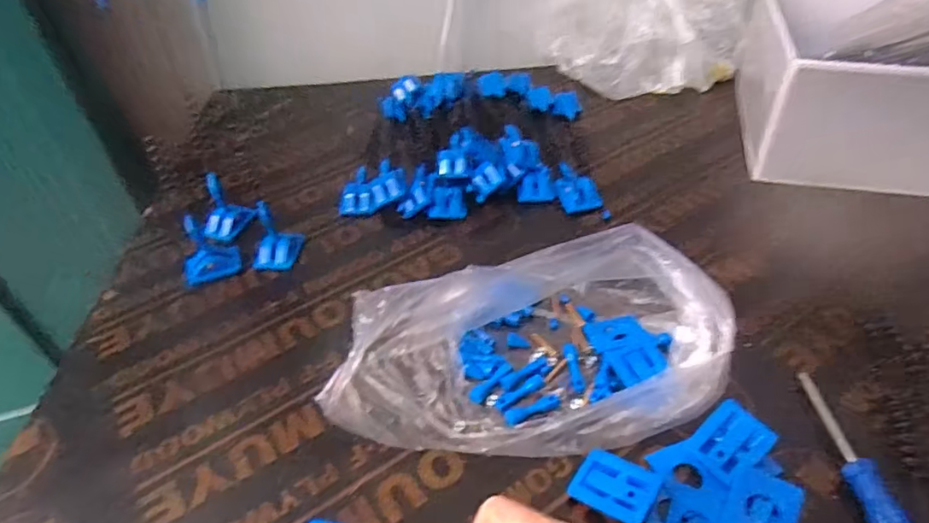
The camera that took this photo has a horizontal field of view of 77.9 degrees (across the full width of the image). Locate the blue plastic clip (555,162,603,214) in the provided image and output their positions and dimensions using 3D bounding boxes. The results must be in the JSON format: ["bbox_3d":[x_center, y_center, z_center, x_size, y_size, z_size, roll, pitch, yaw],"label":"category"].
[{"bbox_3d":[0.106,-0.076,0.560,0.038,0.015,0.070,-11,43,-7],"label":"blue plastic clip"}]

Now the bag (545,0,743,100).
[{"bbox_3d":[0.215,-0.286,0.688,0.213,0.117,0.137,-4,43,1],"label":"bag"}]

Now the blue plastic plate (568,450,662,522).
[{"bbox_3d":[0.088,0.131,0.337,0.045,0.004,0.037,18,45,34],"label":"blue plastic plate"}]

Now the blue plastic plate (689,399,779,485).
[{"bbox_3d":[0.162,0.108,0.346,0.044,0.006,0.035,-43,58,-14],"label":"blue plastic plate"}]

